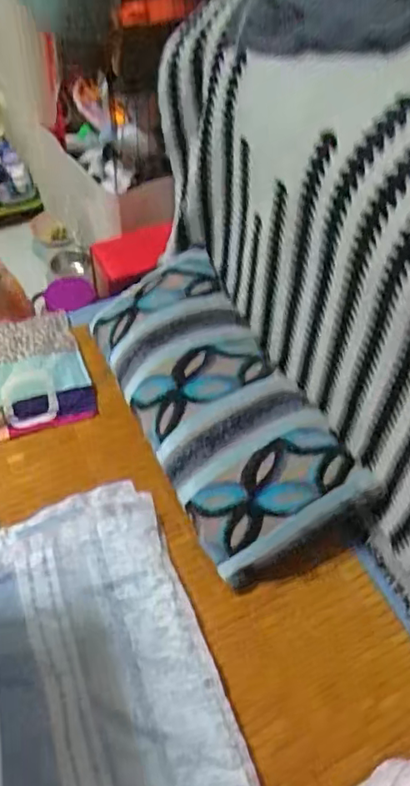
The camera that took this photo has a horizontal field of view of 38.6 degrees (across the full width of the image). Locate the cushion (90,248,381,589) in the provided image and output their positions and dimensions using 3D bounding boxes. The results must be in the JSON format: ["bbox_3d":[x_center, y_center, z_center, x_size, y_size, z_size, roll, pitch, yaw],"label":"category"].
[{"bbox_3d":[0.021,0.024,1.040,0.289,0.157,0.623,-35,64,-1],"label":"cushion"}]

